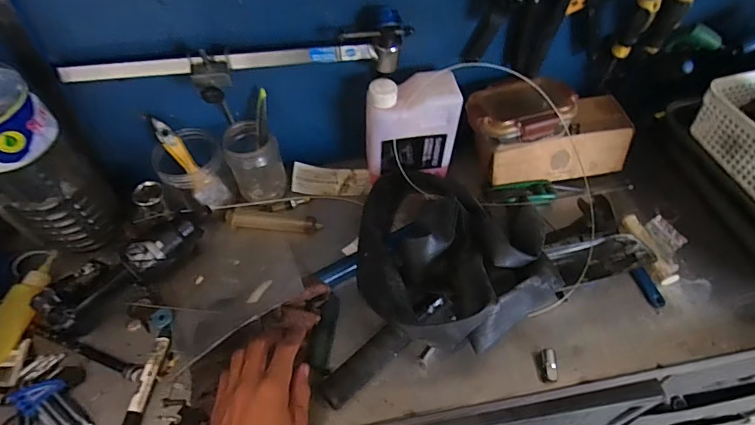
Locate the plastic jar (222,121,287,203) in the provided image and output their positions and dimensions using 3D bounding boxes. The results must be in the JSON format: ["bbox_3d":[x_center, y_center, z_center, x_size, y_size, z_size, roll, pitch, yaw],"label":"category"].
[{"bbox_3d":[-0.179,-0.075,0.663,0.073,0.117,0.072,0,52,0],"label":"plastic jar"}]

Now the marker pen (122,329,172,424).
[{"bbox_3d":[-0.271,0.204,0.522,0.018,0.013,0.140,6,55,2],"label":"marker pen"}]

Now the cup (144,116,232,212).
[{"bbox_3d":[-0.264,-0.063,0.640,0.085,0.119,0.086,0,52,0],"label":"cup"}]

